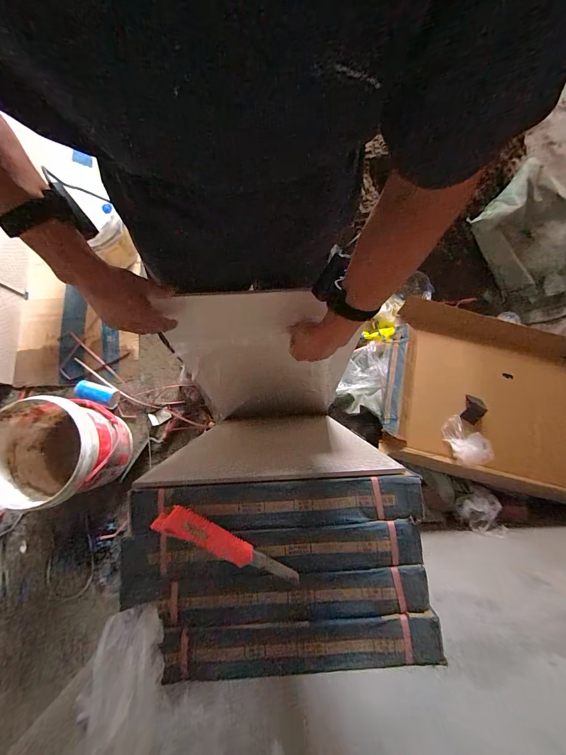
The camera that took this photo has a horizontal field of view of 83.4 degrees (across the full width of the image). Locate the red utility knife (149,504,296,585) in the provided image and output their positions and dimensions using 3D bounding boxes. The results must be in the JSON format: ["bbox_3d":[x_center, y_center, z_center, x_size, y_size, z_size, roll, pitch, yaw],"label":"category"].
[{"bbox_3d":[-0.074,0.225,0.432,0.203,0.027,0.037,21,80,5],"label":"red utility knife"}]

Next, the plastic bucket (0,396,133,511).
[{"bbox_3d":[-0.723,0.238,1.061,0.296,0.342,0.309,0,79,1],"label":"plastic bucket"}]

